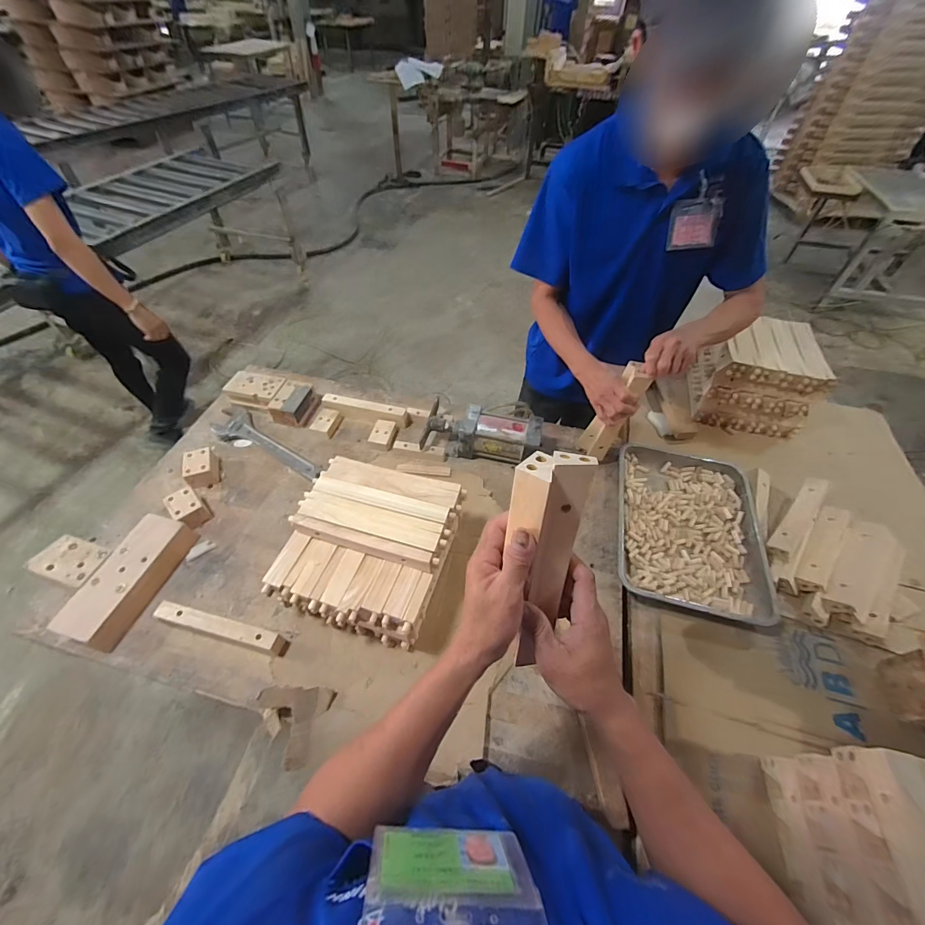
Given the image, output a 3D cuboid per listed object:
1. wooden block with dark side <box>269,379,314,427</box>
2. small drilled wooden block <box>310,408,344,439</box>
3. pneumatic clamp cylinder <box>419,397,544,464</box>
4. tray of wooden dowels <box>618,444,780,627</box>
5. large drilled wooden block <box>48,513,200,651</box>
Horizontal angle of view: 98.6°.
[{"bbox_3d":[-0.438,-0.156,1.034,0.081,0.054,0.115,11,52,7],"label":"wooden block with dark side"},{"bbox_3d":[-0.349,-0.102,1.019,0.052,0.029,0.078,13,52,9],"label":"small drilled wooden block"},{"bbox_3d":[0.045,-0.062,0.961,0.275,0.098,0.119,13,52,9],"label":"pneumatic clamp cylinder"},{"bbox_3d":[0.489,0.134,0.870,0.294,0.039,0.395,13,52,8],"label":"tray of wooden dowels"},{"bbox_3d":[-0.610,0.211,0.734,0.092,0.058,0.229,14,52,9],"label":"large drilled wooden block"}]

